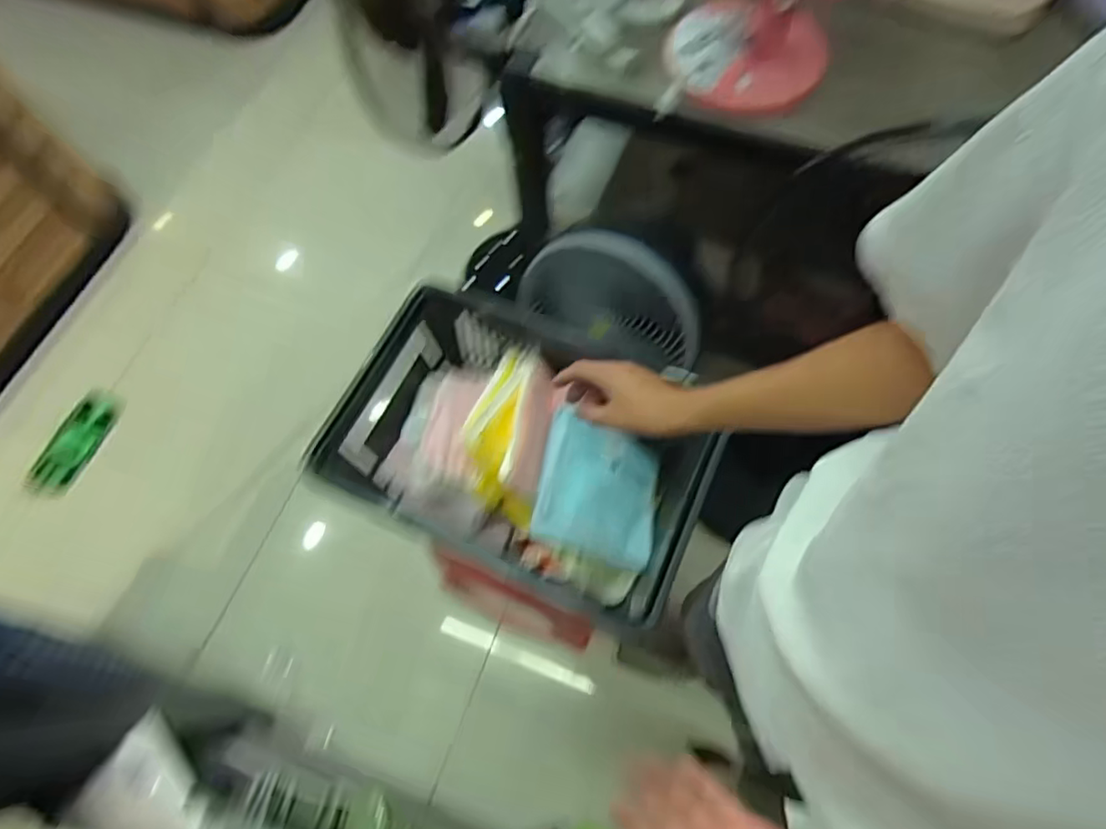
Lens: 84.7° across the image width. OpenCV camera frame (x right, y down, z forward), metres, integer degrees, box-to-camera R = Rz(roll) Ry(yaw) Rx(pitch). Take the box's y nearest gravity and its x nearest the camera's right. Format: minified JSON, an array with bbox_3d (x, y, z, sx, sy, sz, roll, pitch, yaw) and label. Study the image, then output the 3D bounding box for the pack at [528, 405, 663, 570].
[{"bbox_3d":[0.062,0.101,0.815,0.172,0.015,0.172,22,69,-13],"label":"pack"}]

